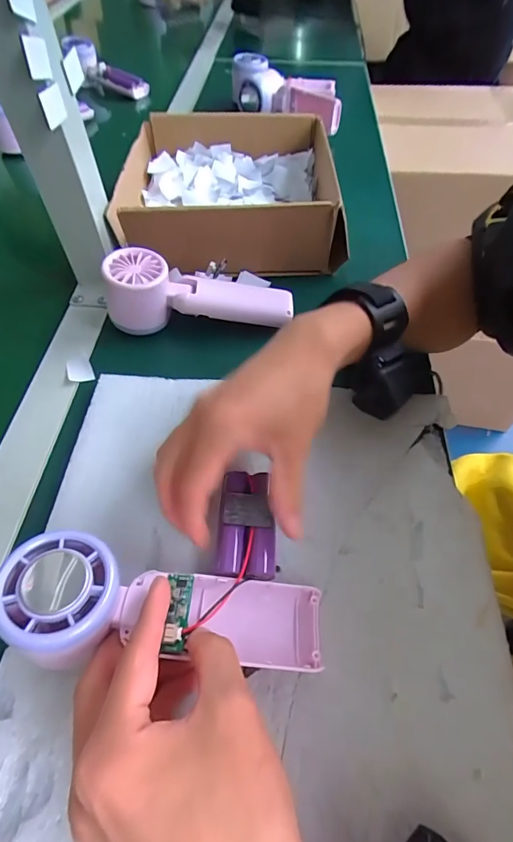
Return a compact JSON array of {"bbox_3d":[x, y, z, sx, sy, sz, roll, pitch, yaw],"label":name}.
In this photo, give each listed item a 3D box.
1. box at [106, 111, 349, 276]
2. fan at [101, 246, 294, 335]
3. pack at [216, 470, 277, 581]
[{"bbox_3d":[-0.029,-0.255,0.453,0.211,0.071,0.220,2,56,1],"label":"box"},{"bbox_3d":[-0.049,-0.115,0.366,0.159,0.056,0.048,-3,56,-2],"label":"fan"},{"bbox_3d":[-0.005,0.064,0.259,0.034,0.020,0.066,3,56,2],"label":"pack"}]

